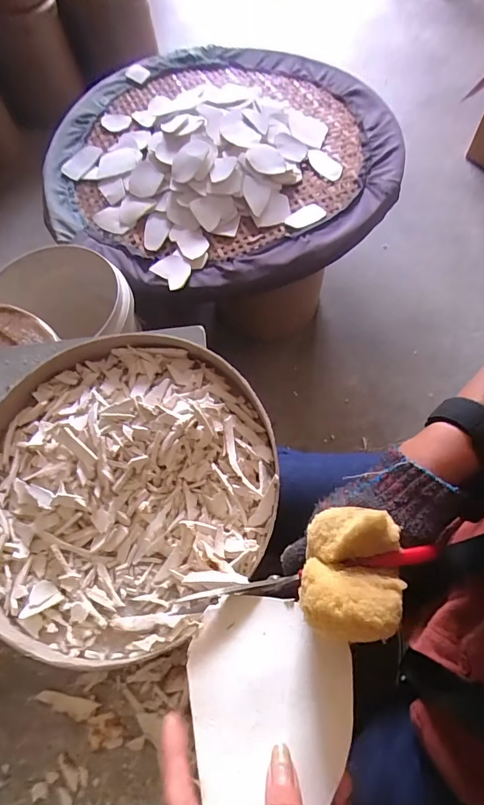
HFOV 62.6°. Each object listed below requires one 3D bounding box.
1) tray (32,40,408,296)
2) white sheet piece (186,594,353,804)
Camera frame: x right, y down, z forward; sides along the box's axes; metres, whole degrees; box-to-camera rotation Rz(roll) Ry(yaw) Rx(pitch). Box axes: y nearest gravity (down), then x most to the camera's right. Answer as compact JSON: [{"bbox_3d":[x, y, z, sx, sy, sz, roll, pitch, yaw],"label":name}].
[{"bbox_3d":[-0.059,-0.604,0.960,0.830,0.098,0.760,23,69,12],"label":"tray"},{"bbox_3d":[0.016,0.192,0.247,0.102,0.018,0.122,5,66,5],"label":"white sheet piece"}]

